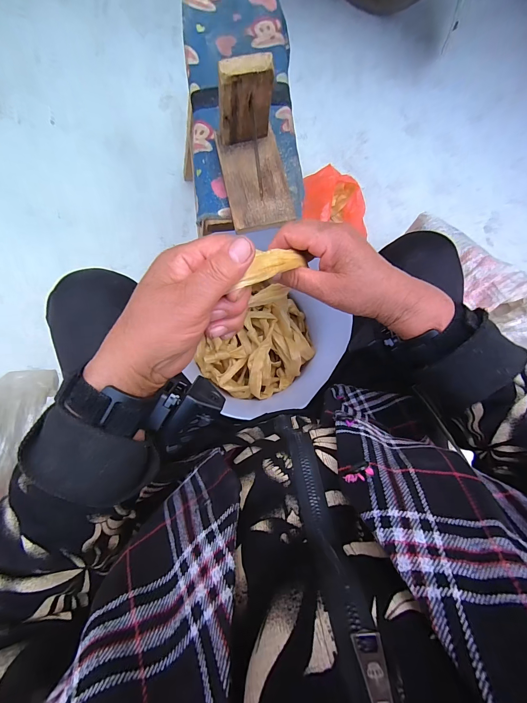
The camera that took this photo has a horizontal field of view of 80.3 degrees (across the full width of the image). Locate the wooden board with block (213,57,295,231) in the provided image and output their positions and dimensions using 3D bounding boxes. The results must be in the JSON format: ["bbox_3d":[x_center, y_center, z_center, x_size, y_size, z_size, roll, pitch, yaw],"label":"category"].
[{"bbox_3d":[-0.006,-0.222,0.348,0.079,0.108,0.122,-12,86,-5],"label":"wooden board with block"}]

